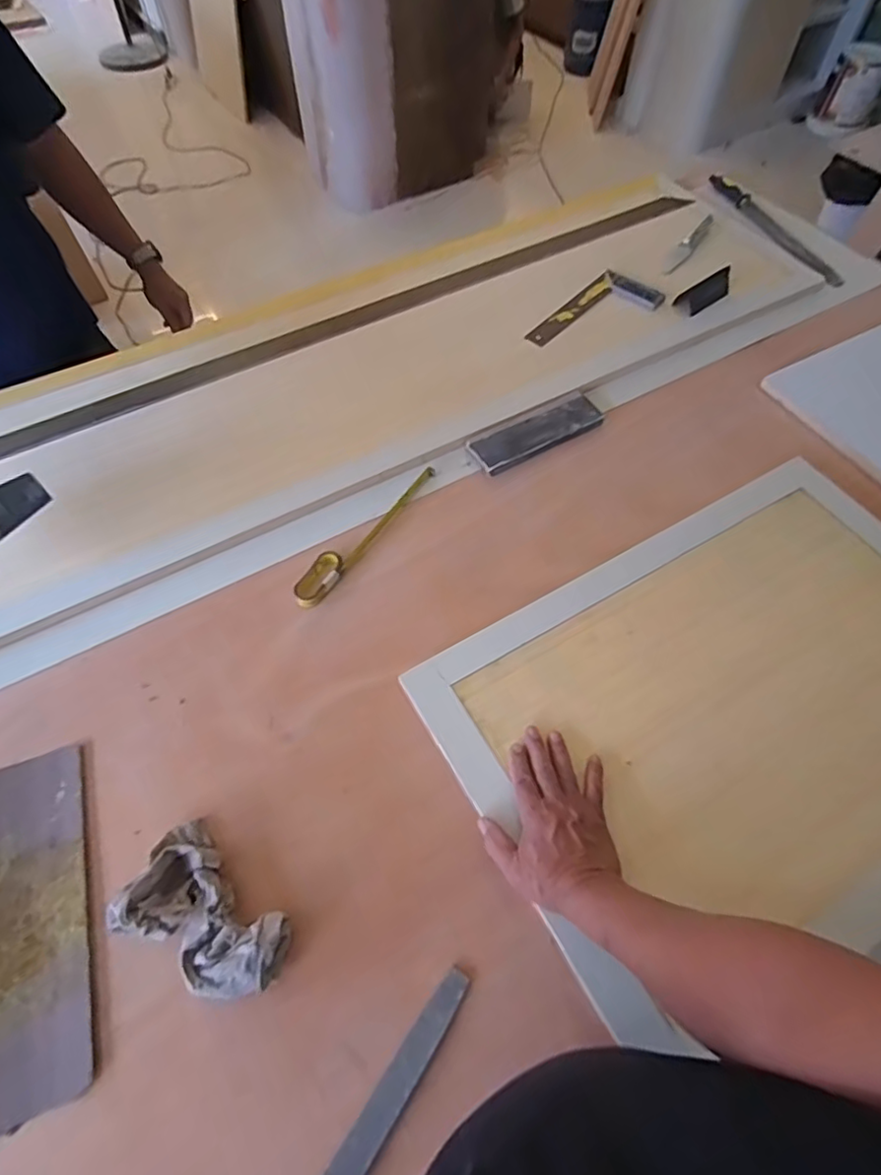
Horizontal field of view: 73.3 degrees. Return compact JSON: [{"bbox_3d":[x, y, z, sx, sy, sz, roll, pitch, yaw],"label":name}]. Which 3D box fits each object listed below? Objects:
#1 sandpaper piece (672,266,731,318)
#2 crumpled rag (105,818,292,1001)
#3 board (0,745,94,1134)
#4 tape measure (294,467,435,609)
[{"bbox_3d":[0.485,-0.538,1.078,0.137,0.009,0.049,-35,75,-14],"label":"sandpaper piece"},{"bbox_3d":[-0.222,0.311,0.564,0.168,0.046,0.111,25,63,15],"label":"crumpled rag"},{"bbox_3d":[-0.421,0.326,0.574,0.143,0.011,0.313,-16,61,-10],"label":"board"},{"bbox_3d":[-0.101,-0.082,0.814,0.046,0.013,0.281,32,65,18],"label":"tape measure"}]

